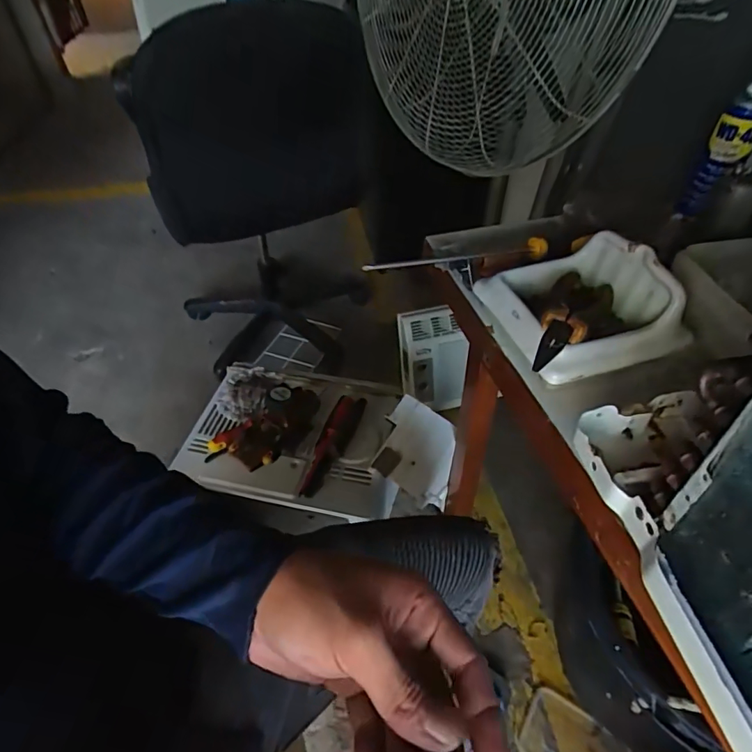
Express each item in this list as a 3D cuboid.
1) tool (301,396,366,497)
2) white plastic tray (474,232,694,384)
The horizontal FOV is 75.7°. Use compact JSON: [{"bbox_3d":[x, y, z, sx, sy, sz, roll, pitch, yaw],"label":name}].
[{"bbox_3d":[-0.088,0.138,0.967,0.056,0.041,0.218,21,74,21],"label":"tool"},{"bbox_3d":[0.189,-0.073,0.452,0.138,0.054,0.145,-14,47,-11],"label":"white plastic tray"}]

